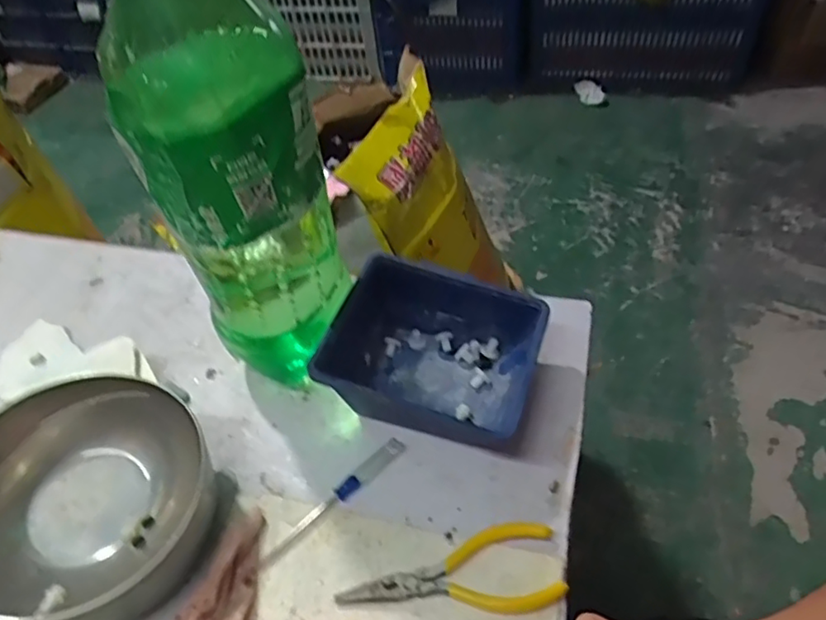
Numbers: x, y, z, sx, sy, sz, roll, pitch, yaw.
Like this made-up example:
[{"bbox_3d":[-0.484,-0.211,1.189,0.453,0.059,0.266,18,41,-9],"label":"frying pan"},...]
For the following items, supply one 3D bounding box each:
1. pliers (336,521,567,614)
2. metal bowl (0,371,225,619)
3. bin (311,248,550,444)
[{"bbox_3d":[0.021,0.155,0.356,0.127,0.010,0.048,-8,46,-2],"label":"pliers"},{"bbox_3d":[-0.190,0.112,0.367,0.134,0.080,0.124,-3,46,3],"label":"metal bowl"},{"bbox_3d":[0.016,0.033,0.438,0.137,0.069,0.113,8,47,13],"label":"bin"}]

